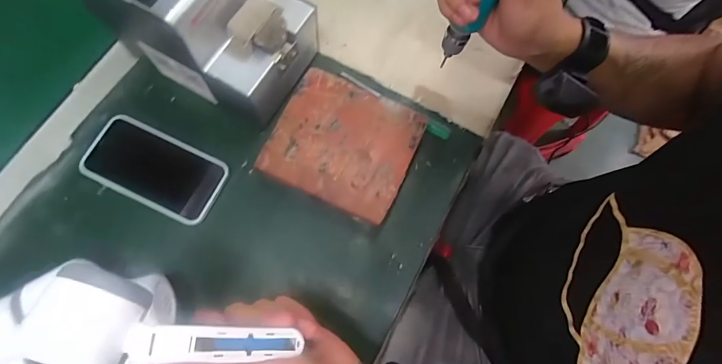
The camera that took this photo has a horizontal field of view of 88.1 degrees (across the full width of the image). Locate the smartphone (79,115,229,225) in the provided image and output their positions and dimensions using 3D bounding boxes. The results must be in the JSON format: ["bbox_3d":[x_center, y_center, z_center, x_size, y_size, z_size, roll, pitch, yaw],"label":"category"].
[{"bbox_3d":[-0.223,-0.014,0.407,0.148,0.012,0.076,24,74,4],"label":"smartphone"}]

